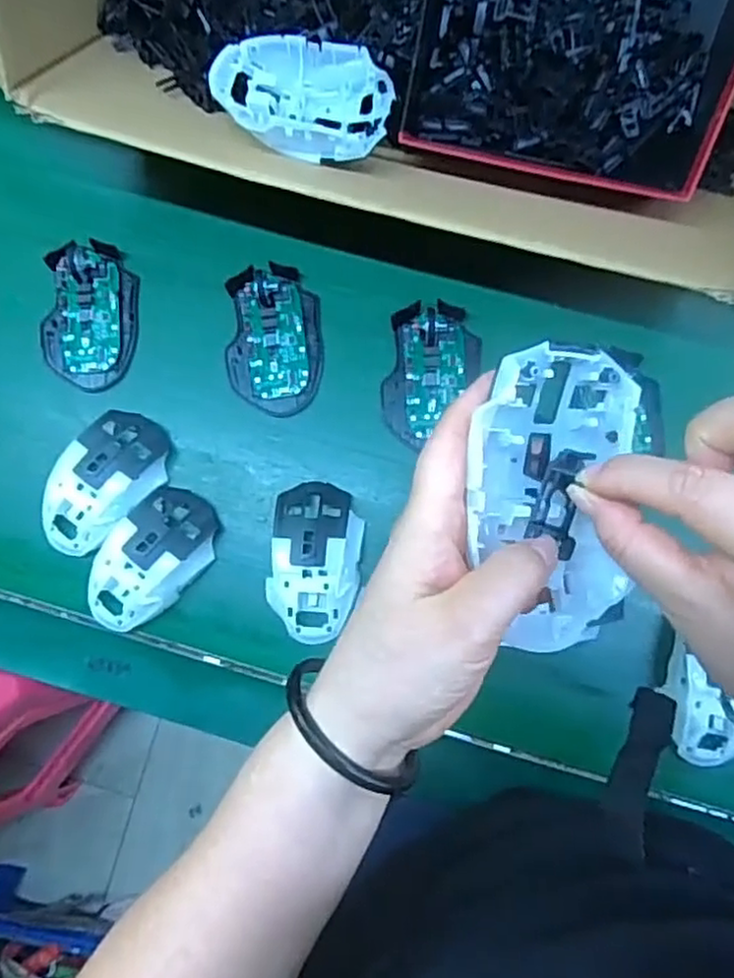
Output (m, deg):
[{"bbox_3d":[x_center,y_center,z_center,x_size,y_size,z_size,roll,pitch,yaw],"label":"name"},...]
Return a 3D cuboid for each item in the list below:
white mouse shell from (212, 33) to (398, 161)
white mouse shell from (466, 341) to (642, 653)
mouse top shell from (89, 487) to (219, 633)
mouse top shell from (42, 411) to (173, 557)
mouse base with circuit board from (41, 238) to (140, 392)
[{"bbox_3d":[-0.041,-0.252,0.446,0.115,0.036,0.070,12,83,2],"label":"white mouse shell"},{"bbox_3d":[0.072,0.004,0.268,0.063,0.034,0.114,-4,93,3],"label":"white mouse shell"},{"bbox_3d":[-0.161,0.054,0.507,0.066,0.036,0.117,36,87,4],"label":"mouse top shell"},{"bbox_3d":[-0.198,-0.002,0.515,0.069,0.035,0.118,32,86,4],"label":"mouse top shell"},{"bbox_3d":[-0.220,-0.138,0.538,0.071,0.014,0.114,5,86,3],"label":"mouse base with circuit board"}]

